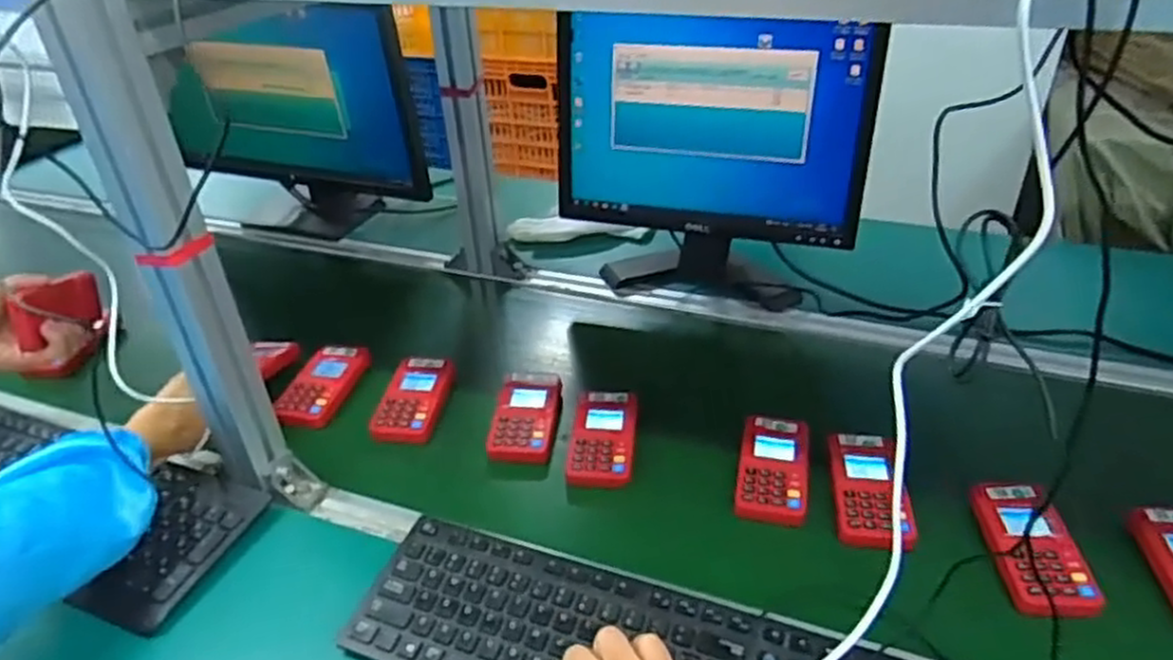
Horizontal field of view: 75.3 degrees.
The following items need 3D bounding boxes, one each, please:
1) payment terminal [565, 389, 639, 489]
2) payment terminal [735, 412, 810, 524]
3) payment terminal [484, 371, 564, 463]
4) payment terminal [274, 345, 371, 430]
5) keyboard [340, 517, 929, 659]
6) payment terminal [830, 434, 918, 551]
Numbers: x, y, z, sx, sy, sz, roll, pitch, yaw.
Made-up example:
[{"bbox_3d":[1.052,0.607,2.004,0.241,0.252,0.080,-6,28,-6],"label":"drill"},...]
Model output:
[{"bbox_3d":[0.018,0.107,0.761,0.062,0.022,0.118,1,34,6],"label":"payment terminal"},{"bbox_3d":[0.176,0.128,0.716,0.062,0.019,0.122,6,35,13],"label":"payment terminal"},{"bbox_3d":[-0.064,0.088,0.807,0.064,0.024,0.122,1,34,5],"label":"payment terminal"},{"bbox_3d":[-0.288,0.061,0.836,0.067,0.017,0.133,3,34,9],"label":"payment terminal"},{"bbox_3d":[0.043,0.226,0.547,0.427,0.016,0.122,6,35,15],"label":"keyboard"},{"bbox_3d":[0.256,0.142,0.684,0.061,0.021,0.131,3,34,9],"label":"payment terminal"}]

